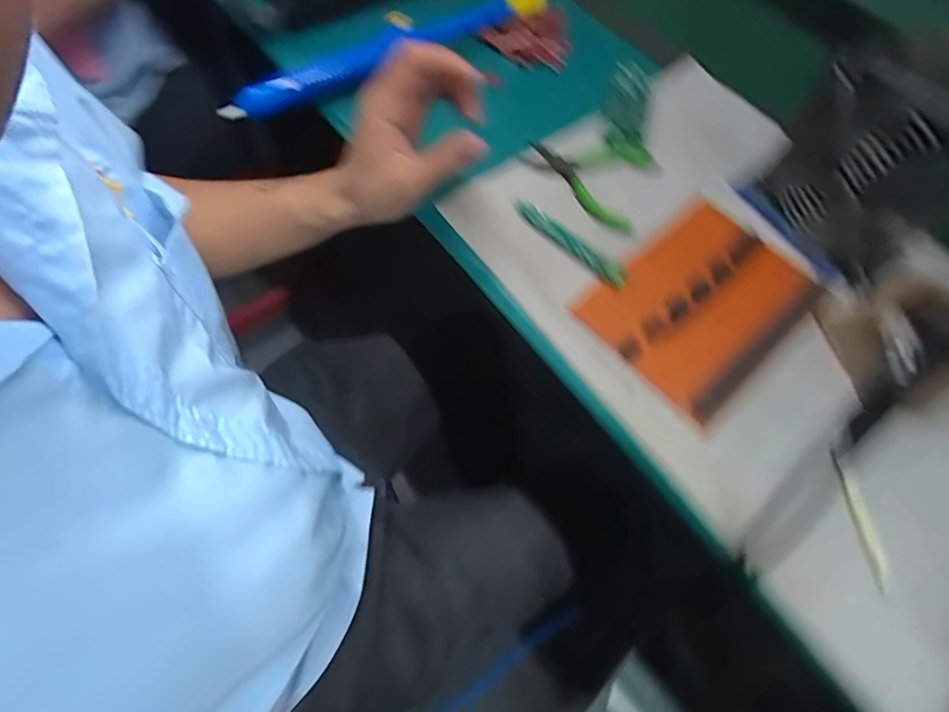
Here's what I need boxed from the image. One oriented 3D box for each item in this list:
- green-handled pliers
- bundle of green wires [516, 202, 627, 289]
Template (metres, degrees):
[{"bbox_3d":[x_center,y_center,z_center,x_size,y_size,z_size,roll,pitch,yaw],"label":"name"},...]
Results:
[{"bbox_3d":[0.107,-0.161,0.442,0.117,0.008,0.078,41,69,16],"label":"green-handled pliers"},{"bbox_3d":[0.076,-0.090,0.411,0.107,0.012,0.013,41,69,16],"label":"bundle of green wires"}]

